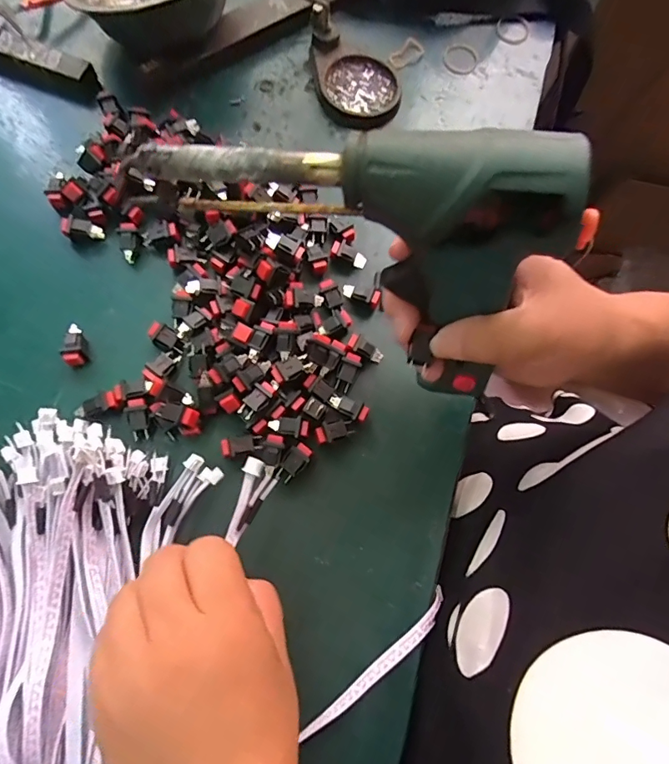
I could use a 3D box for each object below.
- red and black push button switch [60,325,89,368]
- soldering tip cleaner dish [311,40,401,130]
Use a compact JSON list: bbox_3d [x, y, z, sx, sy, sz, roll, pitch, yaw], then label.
[{"bbox_3d":[-0.166,-0.023,0.304,0.011,0.014,0.028,0,73,-5],"label":"red and black push button switch"},{"bbox_3d":[0.020,-0.246,0.389,0.068,0.015,0.073,-7,74,-7],"label":"soldering tip cleaner dish"}]

